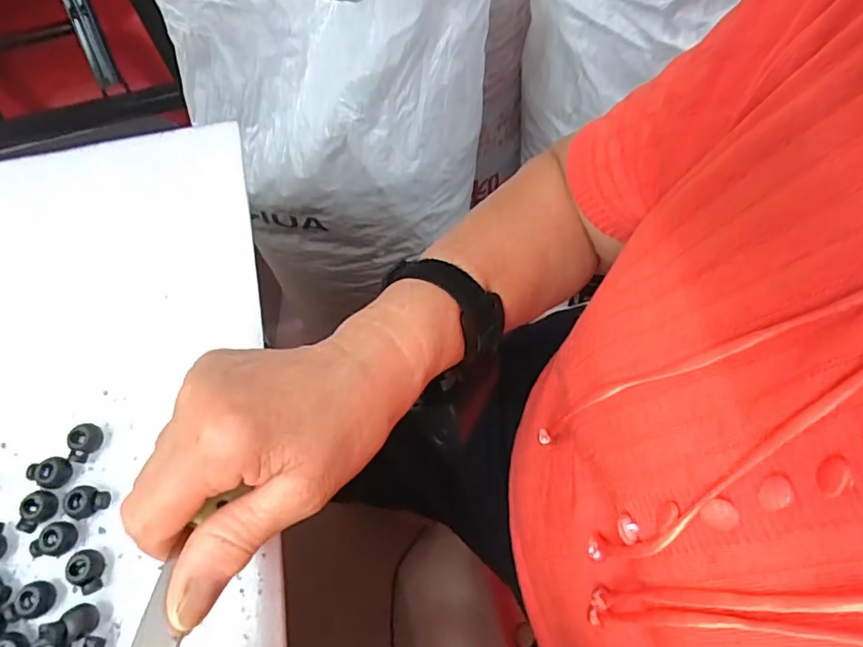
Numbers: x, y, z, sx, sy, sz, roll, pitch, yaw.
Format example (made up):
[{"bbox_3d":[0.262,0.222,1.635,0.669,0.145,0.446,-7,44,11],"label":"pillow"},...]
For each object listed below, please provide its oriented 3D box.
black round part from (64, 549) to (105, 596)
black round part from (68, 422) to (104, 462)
[{"bbox_3d":[-0.159,0.115,0.261,0.014,0.011,0.018,-33,69,-13],"label":"black round part"},{"bbox_3d":[-0.176,0.061,0.284,0.013,0.012,0.017,-4,66,0],"label":"black round part"}]

